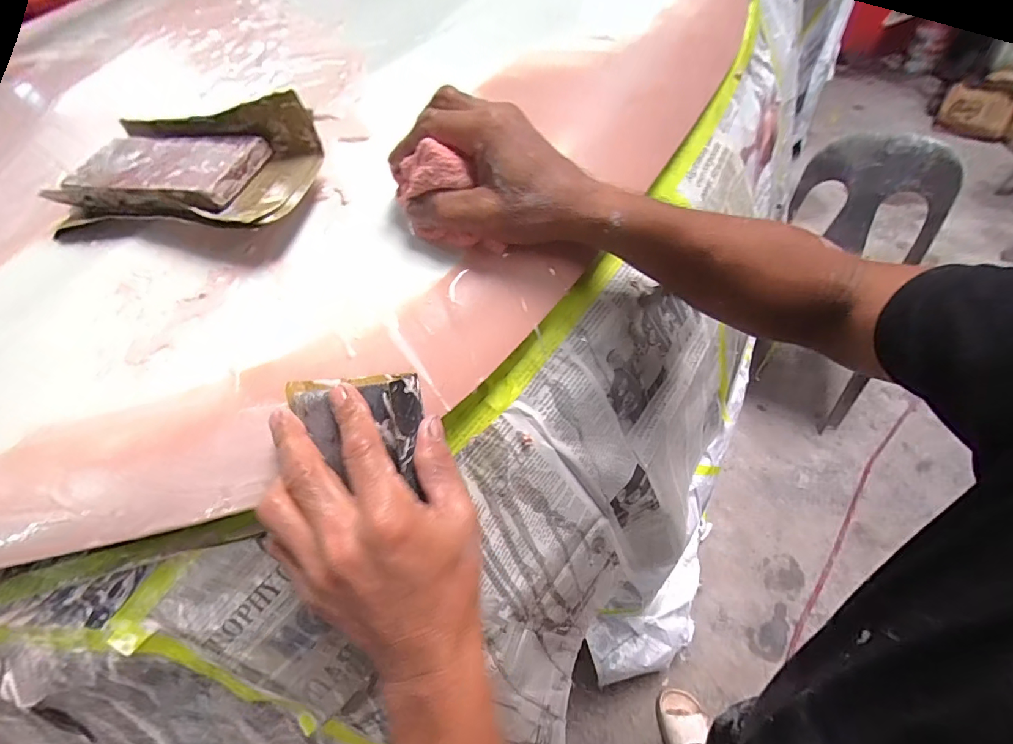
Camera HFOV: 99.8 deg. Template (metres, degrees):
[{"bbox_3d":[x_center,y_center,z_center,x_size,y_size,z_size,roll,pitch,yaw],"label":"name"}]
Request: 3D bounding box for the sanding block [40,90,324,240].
[{"bbox_3d":[-0.280,-0.177,0.362,0.236,0.062,0.121,7,52,13],"label":"sanding block"}]

